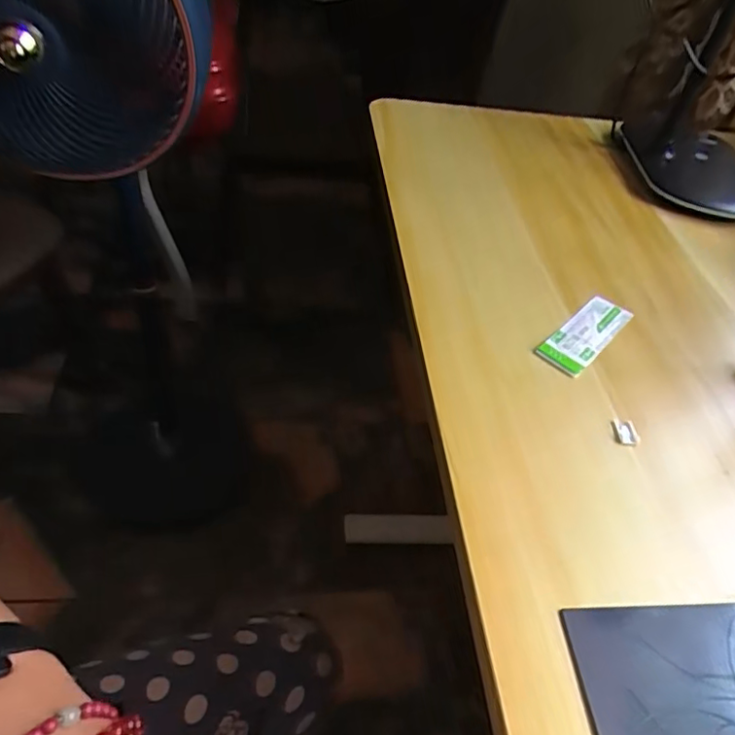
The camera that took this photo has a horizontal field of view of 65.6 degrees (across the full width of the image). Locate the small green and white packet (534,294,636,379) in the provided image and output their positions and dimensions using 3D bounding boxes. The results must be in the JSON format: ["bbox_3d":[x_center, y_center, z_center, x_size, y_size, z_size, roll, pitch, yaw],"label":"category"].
[{"bbox_3d":[0.153,-0.024,0.400,0.031,0.006,0.089,38,51,23],"label":"small green and white packet"}]

